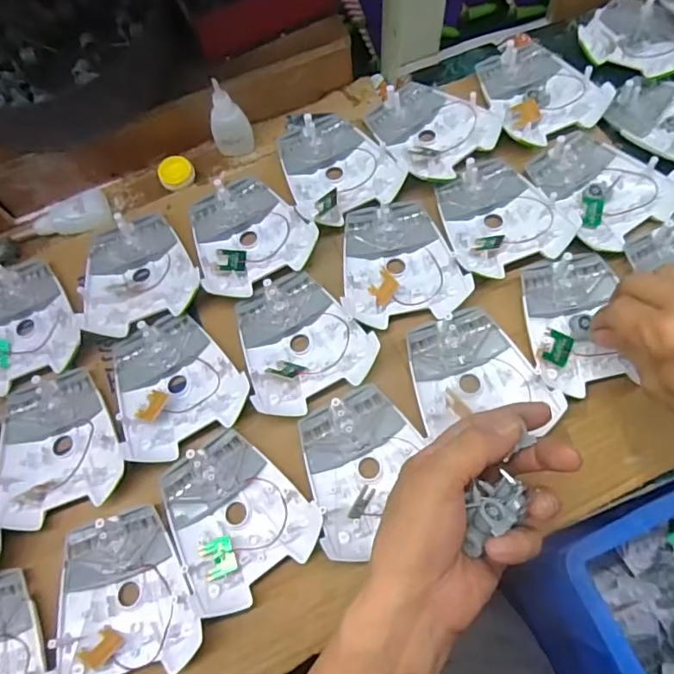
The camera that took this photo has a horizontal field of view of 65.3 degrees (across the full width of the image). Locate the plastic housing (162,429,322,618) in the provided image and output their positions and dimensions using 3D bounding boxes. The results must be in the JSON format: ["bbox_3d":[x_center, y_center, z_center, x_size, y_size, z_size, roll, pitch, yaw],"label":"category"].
[{"bbox_3d":[-0.074,0.125,0.371,0.094,0.019,0.104,-37,73,-10],"label":"plastic housing"}]

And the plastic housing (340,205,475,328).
[{"bbox_3d":[0.050,-0.064,0.430,0.094,0.019,0.106,-9,70,0],"label":"plastic housing"}]

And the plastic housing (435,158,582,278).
[{"bbox_3d":[0.136,-0.104,0.436,0.093,0.024,0.102,-18,70,-4],"label":"plastic housing"}]

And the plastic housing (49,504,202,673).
[{"bbox_3d":[-0.148,0.178,0.360,0.095,0.022,0.104,-19,70,-4],"label":"plastic housing"}]

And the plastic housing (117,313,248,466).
[{"bbox_3d":[-0.129,0.034,0.407,0.096,0.017,0.104,-30,71,-8],"label":"plastic housing"}]

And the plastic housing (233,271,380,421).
[{"bbox_3d":[-0.032,0.001,0.416,0.096,0.023,0.105,-29,71,-7],"label":"plastic housing"}]

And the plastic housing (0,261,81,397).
[{"bbox_3d":[-0.267,-0.011,0.441,0.094,0.027,0.108,-21,70,-5],"label":"plastic housing"}]

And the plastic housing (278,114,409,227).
[{"bbox_3d":[0.000,-0.155,0.467,0.092,0.031,0.106,-24,71,-6],"label":"plastic housing"}]

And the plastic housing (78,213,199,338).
[{"bbox_3d":[-0.168,-0.058,0.448,0.093,0.031,0.108,-14,70,-2],"label":"plastic housing"}]

